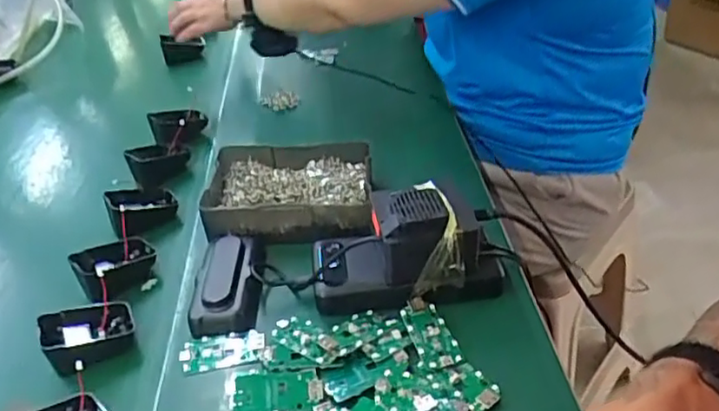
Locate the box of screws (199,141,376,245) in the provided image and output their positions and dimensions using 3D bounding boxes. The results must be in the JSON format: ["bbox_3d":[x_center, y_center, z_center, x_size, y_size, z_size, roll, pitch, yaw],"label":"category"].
[{"bbox_3d":[-0.068,-0.012,0.612,0.163,0.047,0.131,-3,37,7],"label":"box of screws"}]

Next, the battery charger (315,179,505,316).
[{"bbox_3d":[0.037,0.028,0.503,0.153,0.073,0.076,-6,37,2],"label":"battery charger"}]

